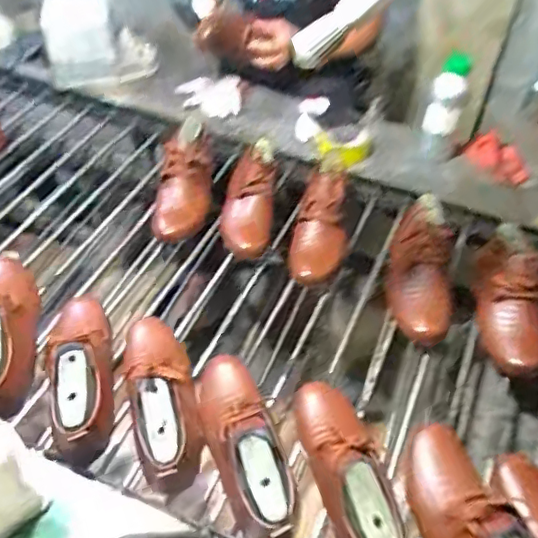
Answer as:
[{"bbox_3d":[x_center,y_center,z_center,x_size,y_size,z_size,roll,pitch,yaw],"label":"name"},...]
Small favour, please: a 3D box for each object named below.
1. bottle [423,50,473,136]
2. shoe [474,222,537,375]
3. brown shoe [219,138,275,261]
[{"bbox_3d":[0.358,-0.344,1.128,0.065,0.162,0.055,18,50,13],"label":"bottle"},{"bbox_3d":[0.416,0.047,0.978,0.112,0.123,0.257,-2,84,-5],"label":"shoe"},{"bbox_3d":[-0.041,-0.140,1.098,0.098,0.156,0.240,3,48,-1],"label":"brown shoe"}]

